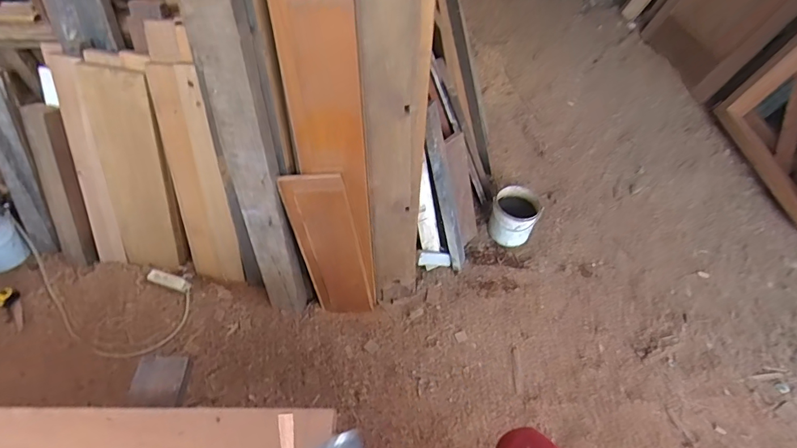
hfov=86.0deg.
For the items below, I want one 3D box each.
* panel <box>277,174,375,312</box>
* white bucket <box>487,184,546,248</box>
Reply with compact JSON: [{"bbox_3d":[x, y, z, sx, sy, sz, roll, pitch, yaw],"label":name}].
[{"bbox_3d":[-0.208,0.089,1.324,0.182,0.568,0.017,-5,40,3],"label":"panel"},{"bbox_3d":[0.459,-0.029,1.687,0.176,0.174,0.179,0,51,0],"label":"white bucket"}]

